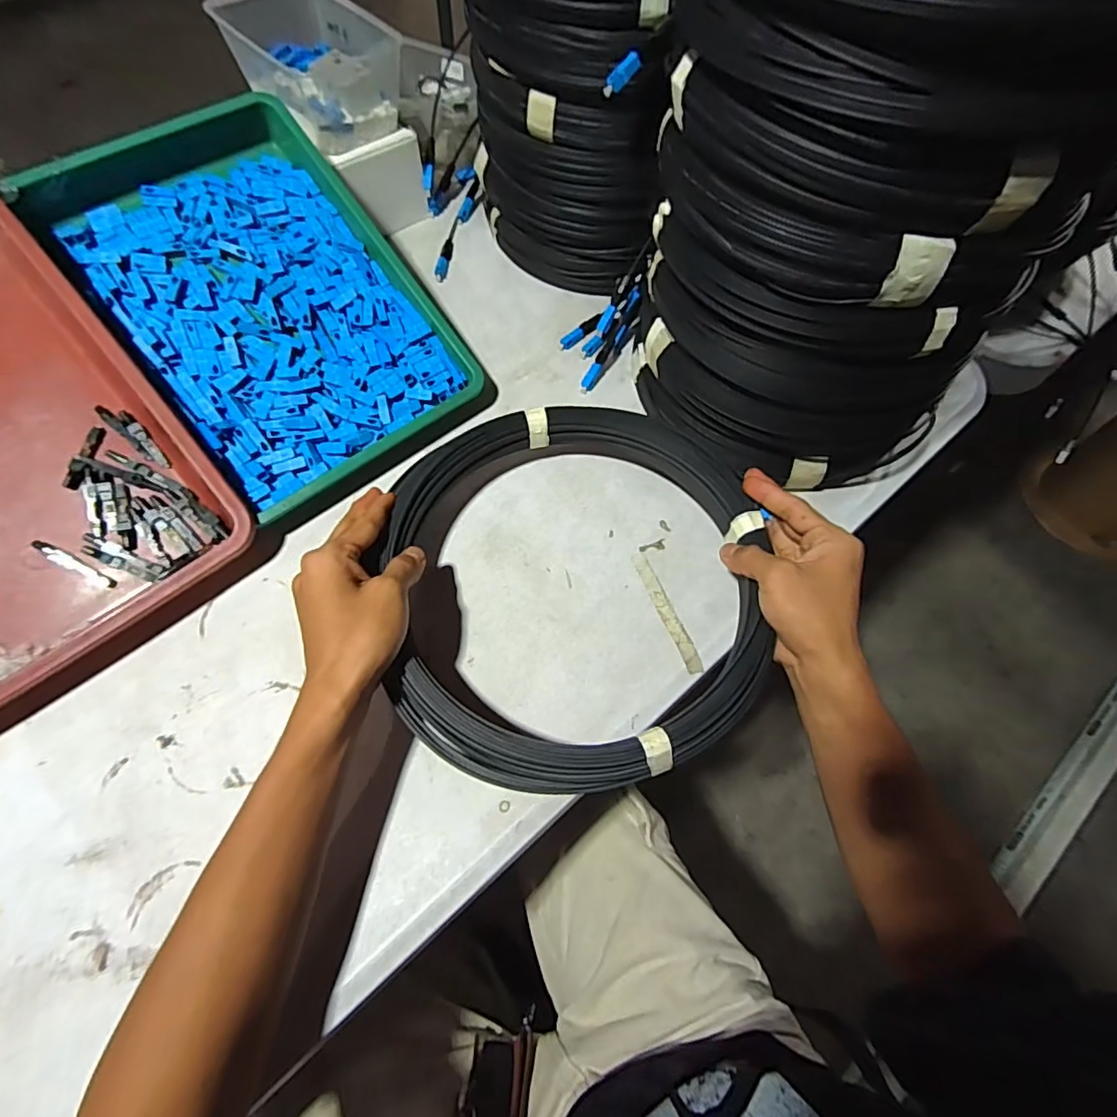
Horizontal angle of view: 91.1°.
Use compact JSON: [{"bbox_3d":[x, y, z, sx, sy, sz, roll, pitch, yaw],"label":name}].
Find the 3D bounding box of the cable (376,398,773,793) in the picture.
[{"bbox_3d":[0.015,0.008,0.392,0.260,0.036,0.287,-4,65,-4],"label":"cable"}]

